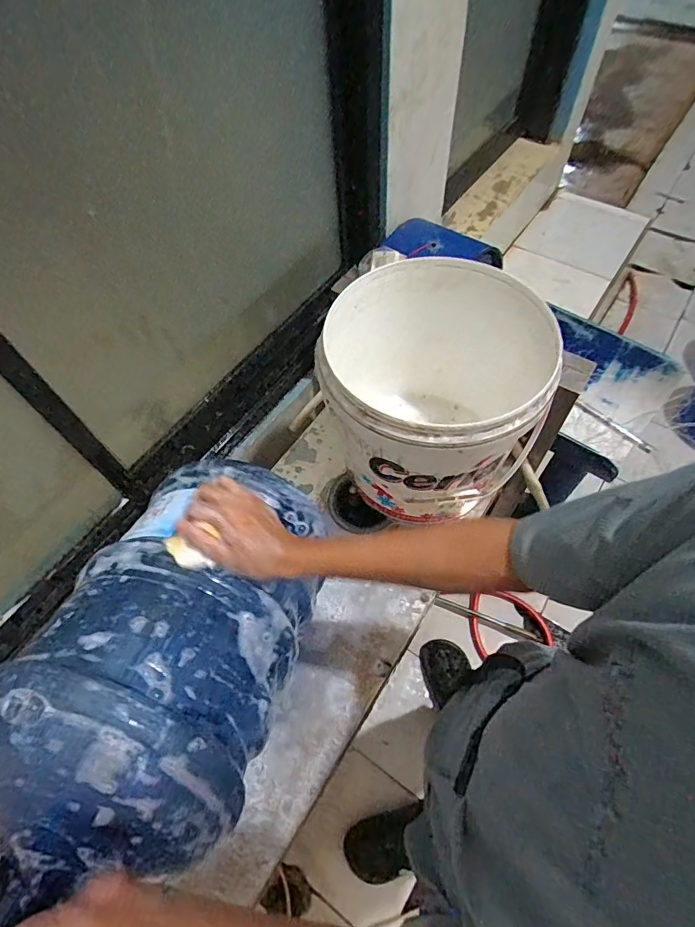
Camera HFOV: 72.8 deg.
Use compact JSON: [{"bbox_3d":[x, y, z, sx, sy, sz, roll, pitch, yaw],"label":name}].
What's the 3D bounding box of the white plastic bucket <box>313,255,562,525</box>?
[{"bbox_3d":[0.130,-0.086,0.736,0.318,0.304,0.300,-1,59,2],"label":"white plastic bucket"}]

